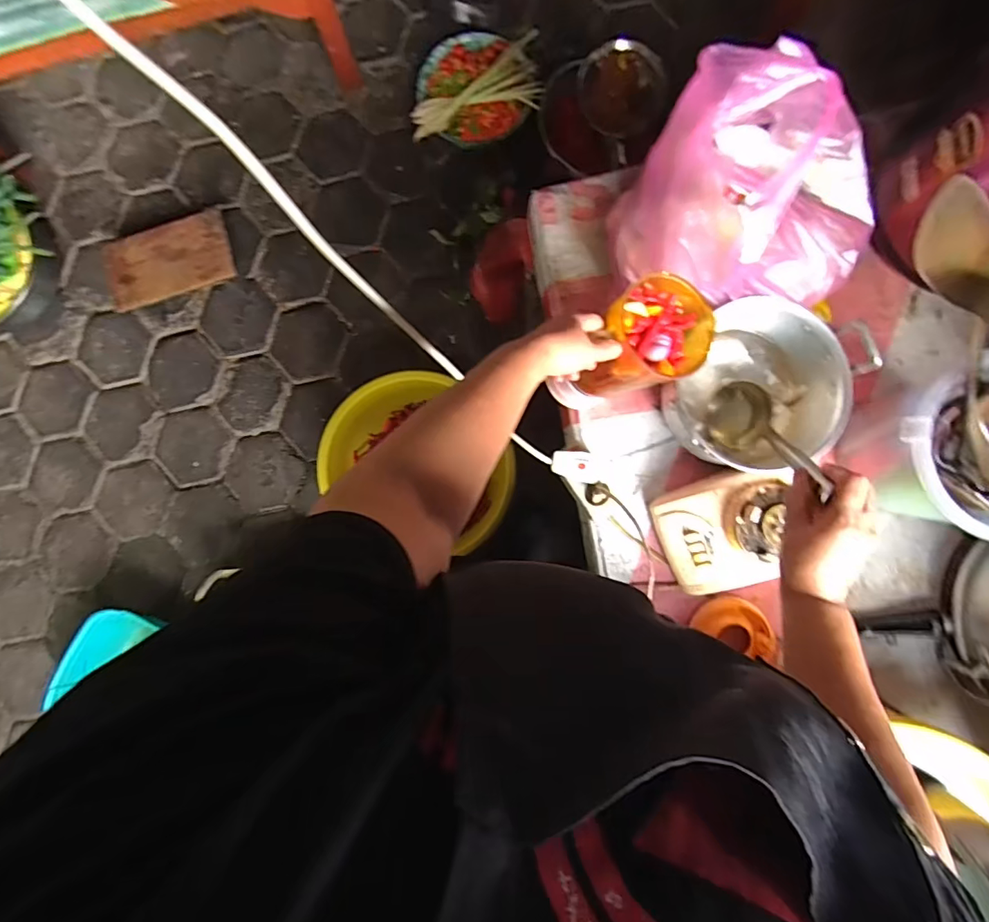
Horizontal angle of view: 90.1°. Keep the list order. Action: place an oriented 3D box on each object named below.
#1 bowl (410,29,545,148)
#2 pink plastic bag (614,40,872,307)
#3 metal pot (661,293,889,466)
[{"bbox_3d":[-0.043,-0.910,1.203,0.297,0.082,0.227,1,86,2],"label":"bowl"},{"bbox_3d":[0.318,-0.314,0.567,0.295,0.226,0.216,-3,86,2],"label":"pink plastic bag"},{"bbox_3d":[0.369,-0.098,0.666,0.163,0.147,0.181,37,89,4],"label":"metal pot"}]

